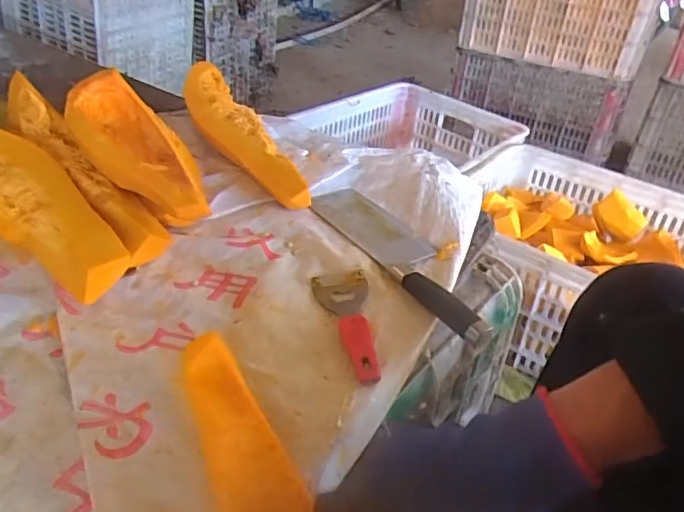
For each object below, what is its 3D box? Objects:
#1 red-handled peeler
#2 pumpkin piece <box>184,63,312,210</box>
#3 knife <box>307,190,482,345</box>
[{"bbox_3d":[0.005,0.068,0.571,0.056,0.014,0.154,-2,36,-9],"label":"red-handled peeler"},{"bbox_3d":[-0.150,-0.175,0.792,0.074,0.073,0.337,-16,40,-27],"label":"pumpkin piece"},{"bbox_3d":[0.068,-0.006,0.680,0.086,0.026,0.288,-22,43,-32],"label":"knife"}]

